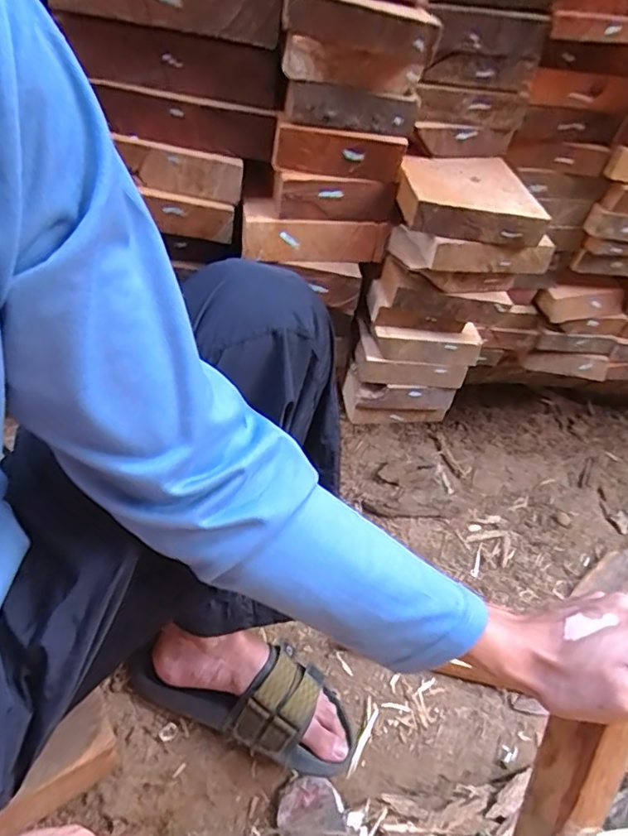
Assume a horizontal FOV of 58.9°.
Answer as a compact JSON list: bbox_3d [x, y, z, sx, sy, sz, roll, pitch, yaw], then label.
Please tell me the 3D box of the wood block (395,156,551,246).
[{"bbox_3d":[0.145,-0.216,0.541,0.125,0.034,0.124,-1,48,-8],"label":"wood block"}]

